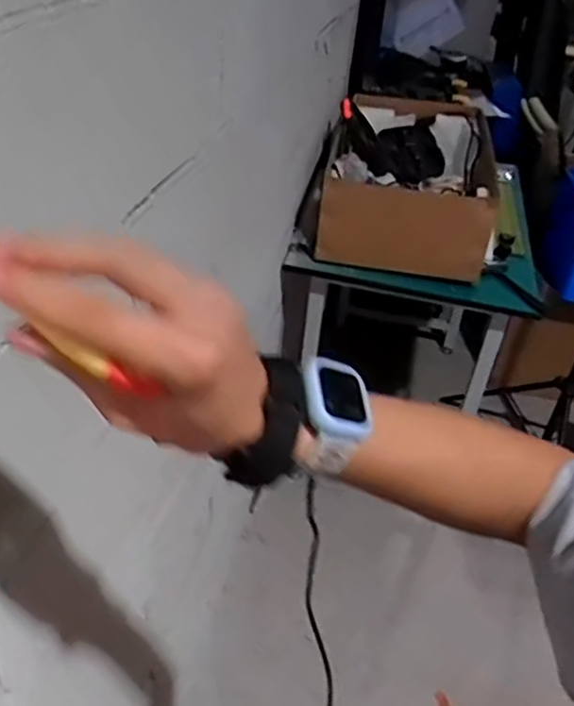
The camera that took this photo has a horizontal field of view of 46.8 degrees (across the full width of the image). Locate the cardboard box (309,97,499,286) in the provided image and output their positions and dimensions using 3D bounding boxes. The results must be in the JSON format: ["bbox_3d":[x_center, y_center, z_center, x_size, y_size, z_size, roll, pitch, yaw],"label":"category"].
[{"bbox_3d":[0.295,-0.404,1.580,0.366,0.230,0.536,11,36,6],"label":"cardboard box"}]

